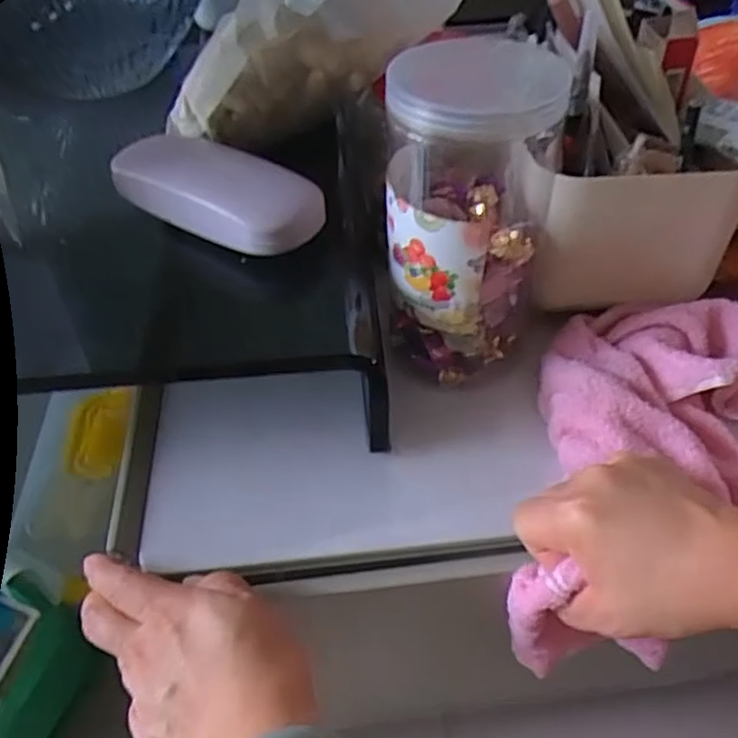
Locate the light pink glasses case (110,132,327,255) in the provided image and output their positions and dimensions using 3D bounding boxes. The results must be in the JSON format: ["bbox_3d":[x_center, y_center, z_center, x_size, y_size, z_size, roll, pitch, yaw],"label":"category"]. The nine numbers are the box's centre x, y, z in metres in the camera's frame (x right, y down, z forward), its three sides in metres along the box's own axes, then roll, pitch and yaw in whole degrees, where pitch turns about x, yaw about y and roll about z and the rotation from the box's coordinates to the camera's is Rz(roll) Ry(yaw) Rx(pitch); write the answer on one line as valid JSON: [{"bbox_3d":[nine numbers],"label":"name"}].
[{"bbox_3d":[-0.096,-0.114,0.440,0.148,0.026,0.057,26,52,26],"label":"light pink glasses case"}]

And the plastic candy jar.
[{"bbox_3d":[0.058,-0.087,0.424,0.089,0.184,0.088,-2,45,2],"label":"plastic candy jar"}]

